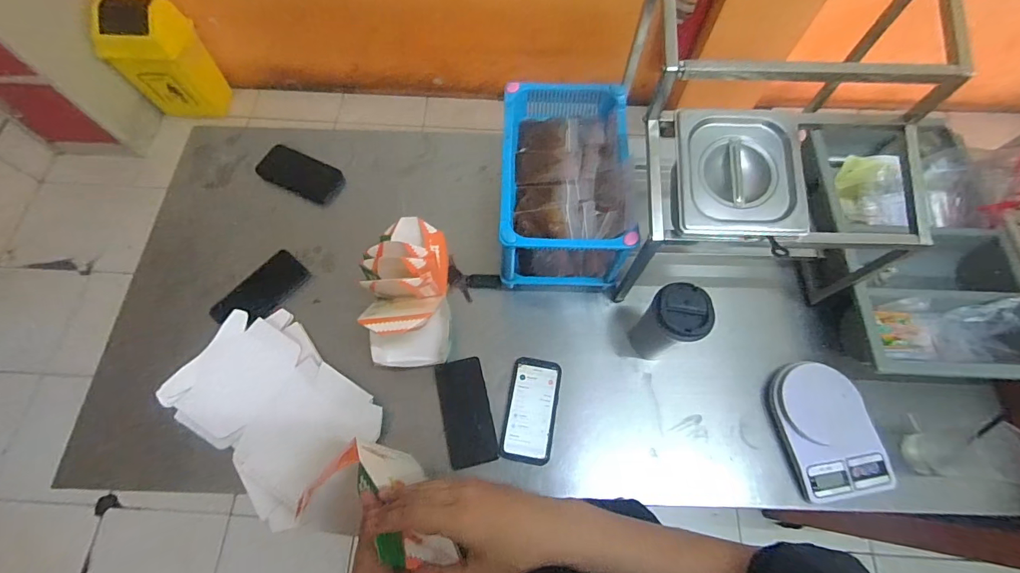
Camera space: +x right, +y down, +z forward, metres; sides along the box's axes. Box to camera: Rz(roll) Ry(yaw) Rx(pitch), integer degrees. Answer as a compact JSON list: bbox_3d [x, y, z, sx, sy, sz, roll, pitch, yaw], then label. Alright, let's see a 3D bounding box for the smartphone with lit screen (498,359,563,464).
[{"bbox_3d":[0.036,0.200,0.708,0.079,0.017,0.165,8,64,8],"label":"smartphone with lit screen"}]

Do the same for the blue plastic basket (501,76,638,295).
[{"bbox_3d":[0.089,-0.169,0.772,0.202,0.191,0.314,2,69,1],"label":"blue plastic basket"}]

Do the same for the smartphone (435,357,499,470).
[{"bbox_3d":[-0.071,0.204,0.704,0.076,0.008,0.164,-10,73,-12],"label":"smartphone"}]

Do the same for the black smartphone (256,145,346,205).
[{"bbox_3d":[-0.439,-0.235,0.902,0.185,0.008,0.089,23,70,8],"label":"black smartphone"}]

